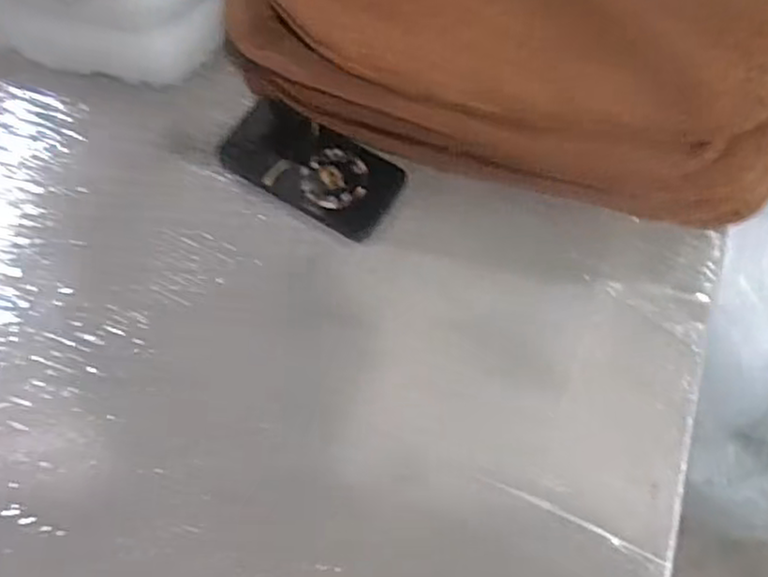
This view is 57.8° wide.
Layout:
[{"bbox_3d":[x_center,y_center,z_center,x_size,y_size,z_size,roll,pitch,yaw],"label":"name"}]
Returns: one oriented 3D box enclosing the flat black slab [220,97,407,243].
[{"bbox_3d":[-0.063,-0.109,0.622,0.154,0.005,0.078,30,77,6],"label":"flat black slab"}]

